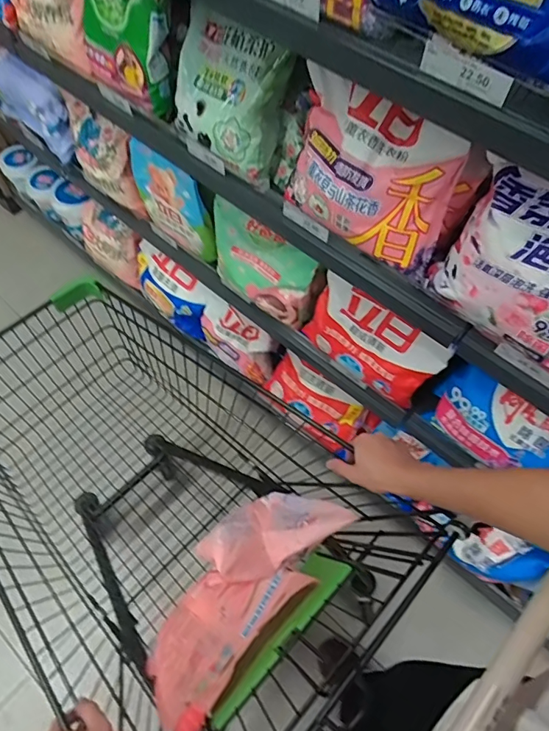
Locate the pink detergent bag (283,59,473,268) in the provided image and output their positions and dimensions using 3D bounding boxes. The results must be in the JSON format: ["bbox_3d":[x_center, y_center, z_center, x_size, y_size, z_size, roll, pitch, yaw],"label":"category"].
[{"bbox_3d":[0.136,-0.289,0.687,0.252,0.209,0.096,36,66,15],"label":"pink detergent bag"}]

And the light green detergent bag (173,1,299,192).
[{"bbox_3d":[-0.071,-0.497,0.860,0.238,0.248,0.105,37,29,23],"label":"light green detergent bag"}]

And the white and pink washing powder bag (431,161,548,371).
[{"bbox_3d":[0.354,-0.110,0.623,0.091,0.205,0.262,-41,71,-21],"label":"white and pink washing powder bag"}]

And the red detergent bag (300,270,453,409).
[{"bbox_3d":[0.190,-0.046,0.981,0.292,0.205,0.062,36,66,15],"label":"red detergent bag"}]

